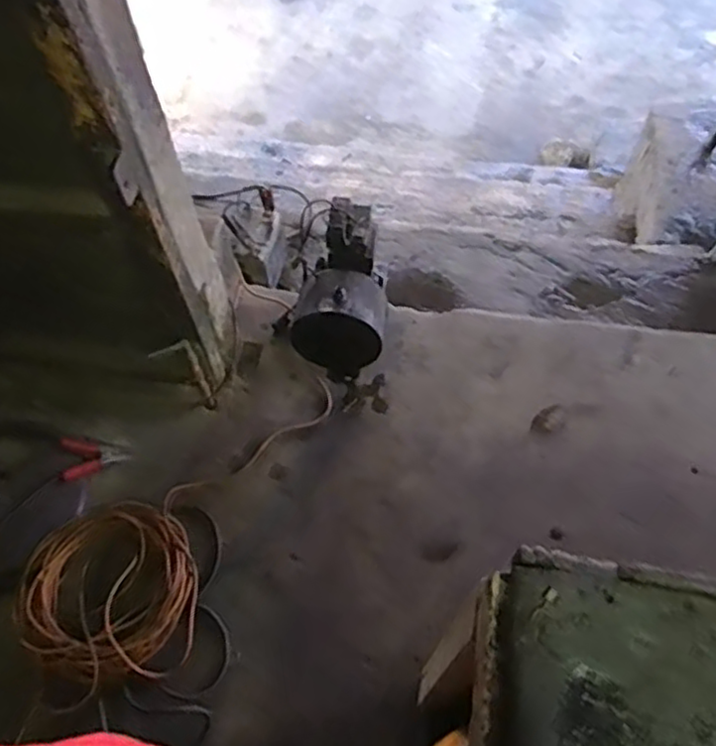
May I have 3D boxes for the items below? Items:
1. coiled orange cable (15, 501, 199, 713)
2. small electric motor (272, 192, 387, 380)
[{"bbox_3d":[-0.520,0.466,1.470,0.352,0.080,0.390,-20,61,-10],"label":"coiled orange cable"},{"bbox_3d":[-0.068,-0.186,1.729,0.277,0.340,0.310,-9,59,-3],"label":"small electric motor"}]

